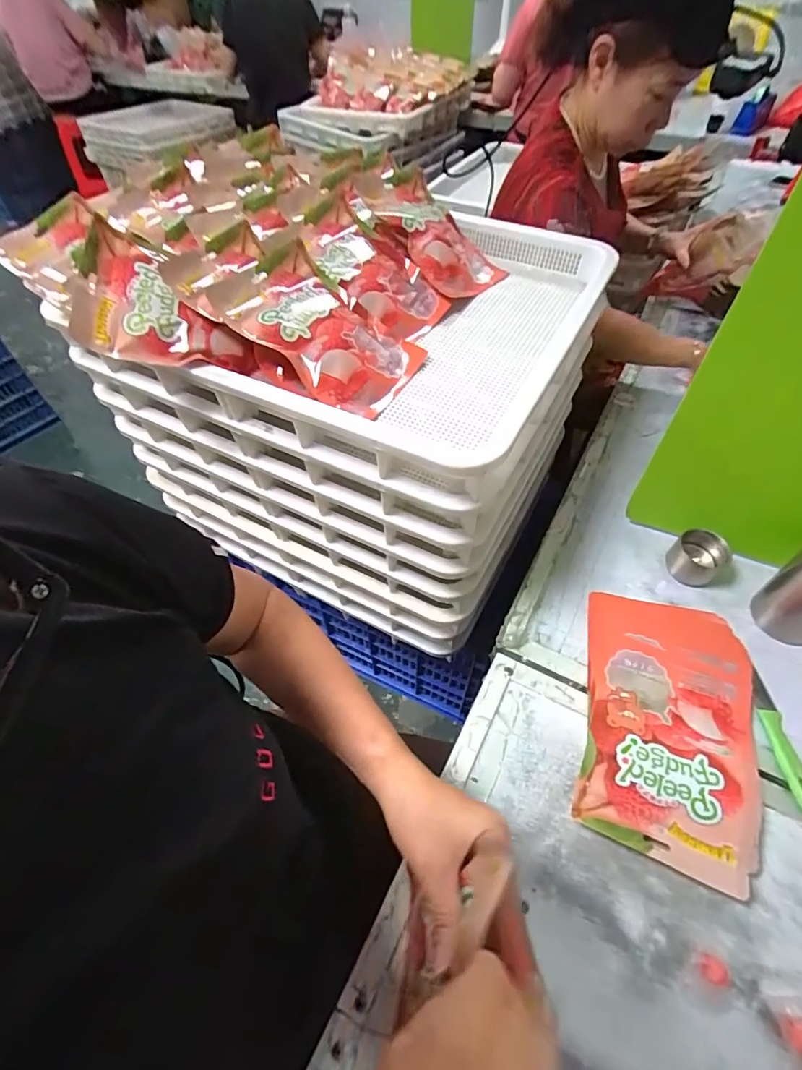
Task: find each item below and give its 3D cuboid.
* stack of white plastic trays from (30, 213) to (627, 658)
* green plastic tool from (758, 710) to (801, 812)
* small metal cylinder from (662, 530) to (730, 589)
[{"bbox_3d":[-0.065,-0.200,0.796,0.596,0.417,0.477,22,56,18],"label":"stack of white plastic trays"},{"bbox_3d":[0.407,0.236,0.504,0.023,0.010,0.100,-3,52,0],"label":"green plastic tool"},{"bbox_3d":[0.390,0.030,0.633,0.050,0.055,0.062,-36,59,-23],"label":"small metal cylinder"}]

